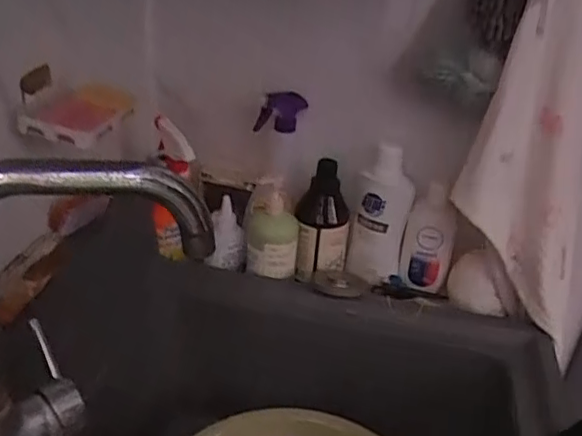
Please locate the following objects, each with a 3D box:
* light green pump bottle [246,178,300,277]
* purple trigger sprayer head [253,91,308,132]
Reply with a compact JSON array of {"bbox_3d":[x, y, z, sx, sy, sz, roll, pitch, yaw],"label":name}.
[{"bbox_3d":[-0.026,0.005,0.906,0.075,0.153,0.082,4,28,-4],"label":"light green pump bottle"},{"bbox_3d":[-0.012,-0.154,0.875,0.075,0.060,0.028,-6,31,-22],"label":"purple trigger sprayer head"}]

